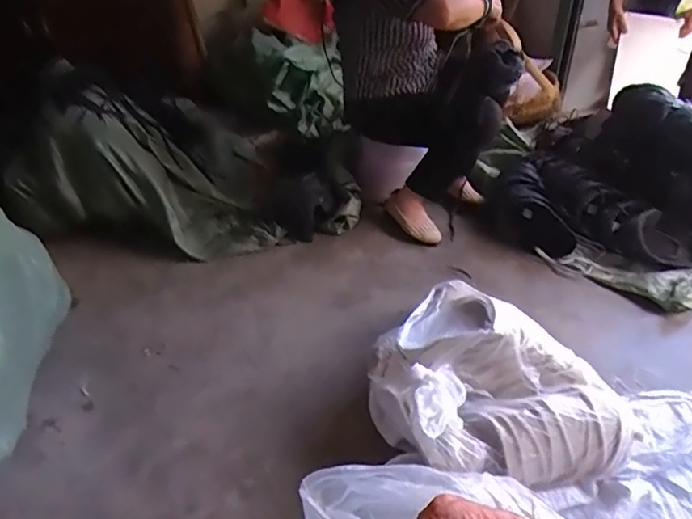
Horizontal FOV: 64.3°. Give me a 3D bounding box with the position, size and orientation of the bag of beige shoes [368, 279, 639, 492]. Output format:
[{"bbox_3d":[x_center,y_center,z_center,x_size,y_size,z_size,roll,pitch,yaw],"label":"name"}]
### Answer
[{"bbox_3d":[0.269,0.241,1.015,0.367,0.198,0.442,-29,44,-32],"label":"bag of beige shoes"}]

